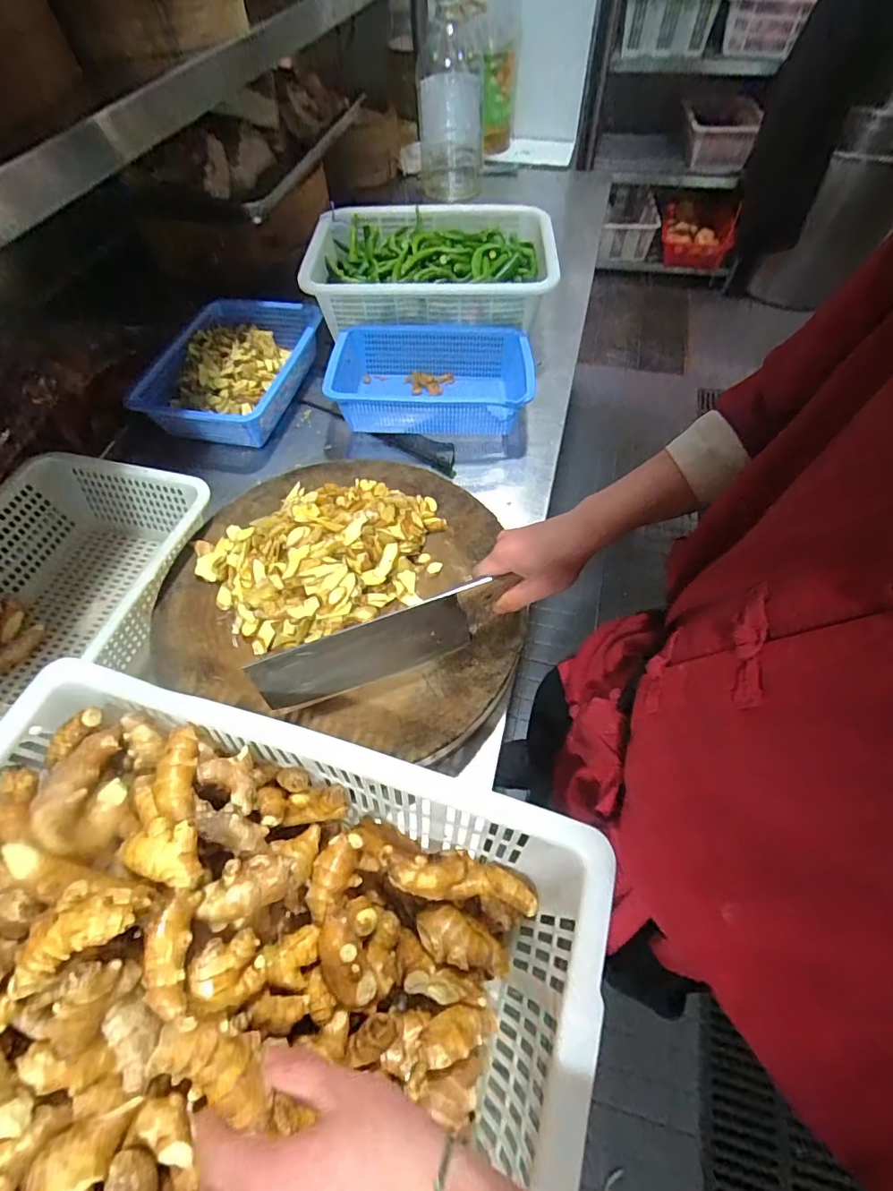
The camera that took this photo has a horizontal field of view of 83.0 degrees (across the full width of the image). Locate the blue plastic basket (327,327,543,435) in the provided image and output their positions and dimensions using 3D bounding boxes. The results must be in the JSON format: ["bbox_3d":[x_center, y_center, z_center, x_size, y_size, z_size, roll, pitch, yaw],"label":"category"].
[{"bbox_3d":[-0.021,-0.348,0.826,0.316,0.098,0.235,-3,58,-1],"label":"blue plastic basket"}]

